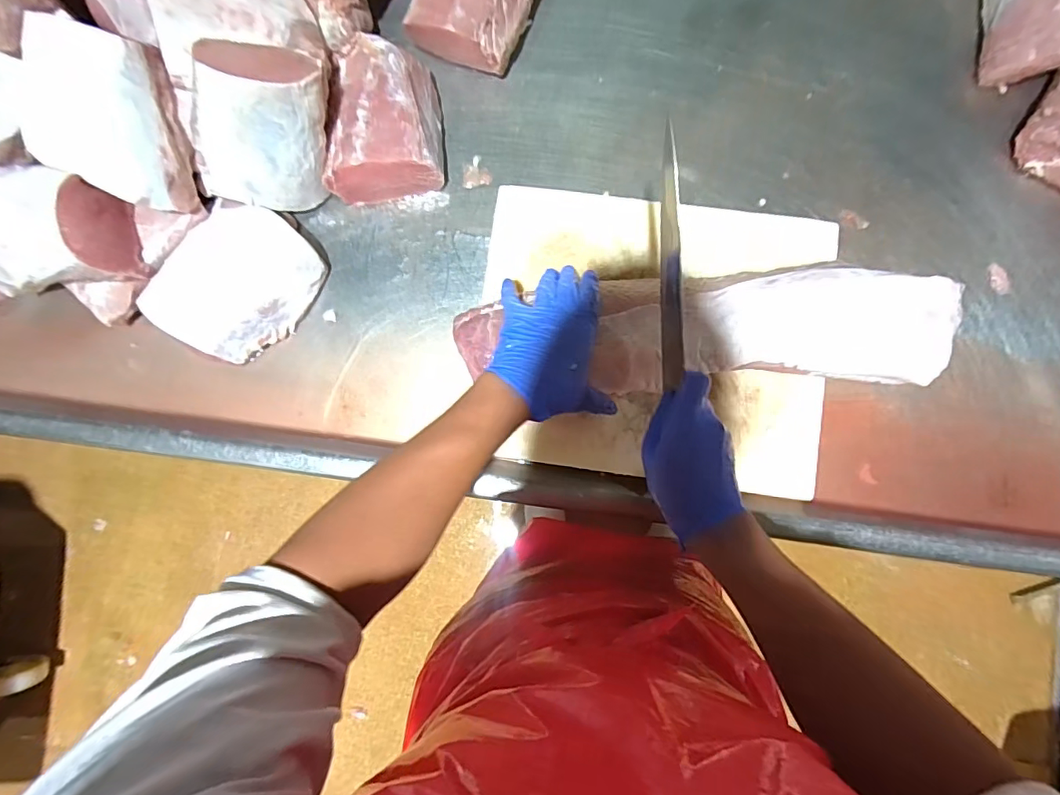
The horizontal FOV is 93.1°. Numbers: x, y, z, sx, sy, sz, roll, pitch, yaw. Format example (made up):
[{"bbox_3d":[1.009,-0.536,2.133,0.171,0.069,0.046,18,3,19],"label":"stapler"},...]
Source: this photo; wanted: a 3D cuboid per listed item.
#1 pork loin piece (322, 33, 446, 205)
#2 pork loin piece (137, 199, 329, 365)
[{"bbox_3d":[-0.169,-0.310,0.570,0.132,0.068,0.156,-5,83,1],"label":"pork loin piece"},{"bbox_3d":[-0.330,-0.129,0.567,0.143,0.054,0.175,40,86,5],"label":"pork loin piece"}]

